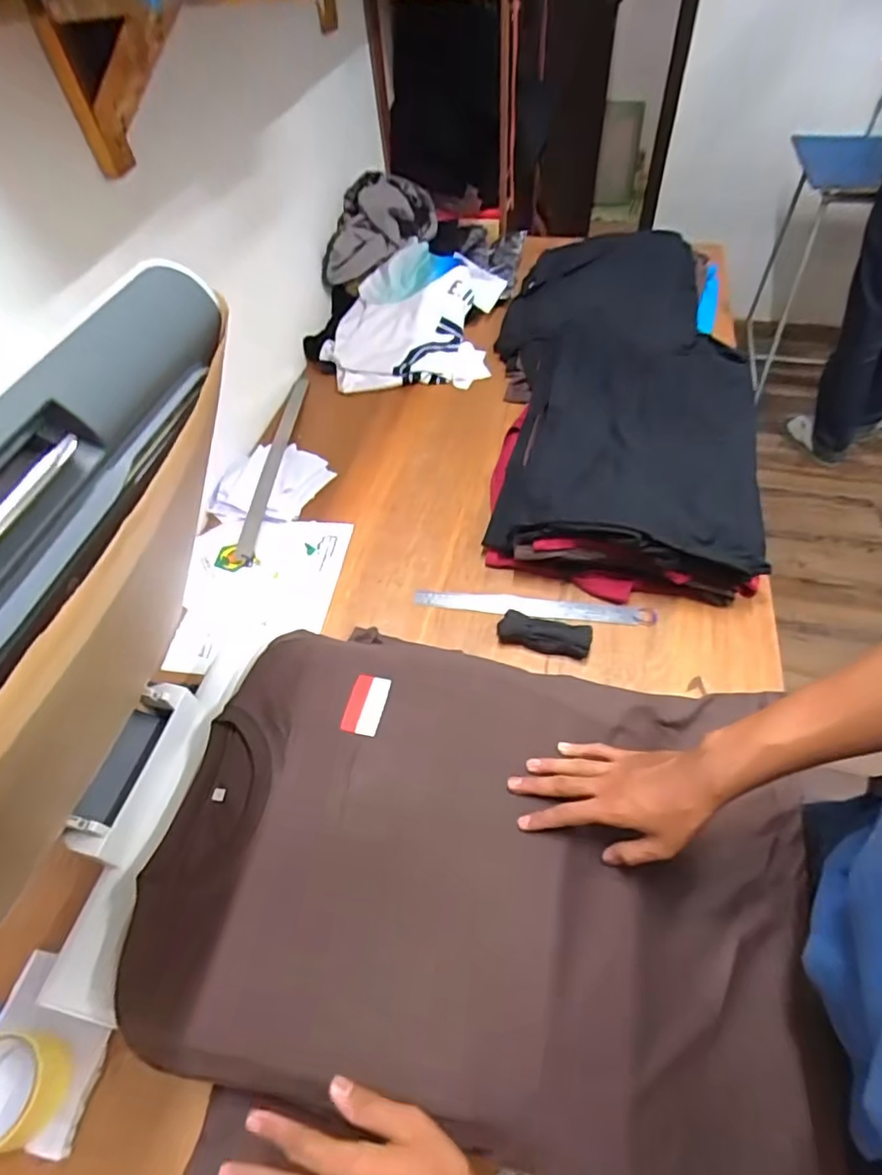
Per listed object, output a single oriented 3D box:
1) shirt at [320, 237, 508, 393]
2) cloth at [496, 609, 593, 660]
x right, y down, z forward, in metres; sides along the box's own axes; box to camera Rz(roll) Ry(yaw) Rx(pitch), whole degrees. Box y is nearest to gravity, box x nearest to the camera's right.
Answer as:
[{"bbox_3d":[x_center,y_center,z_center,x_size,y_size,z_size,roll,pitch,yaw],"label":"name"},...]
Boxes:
[{"bbox_3d":[-0.060,-0.587,1.242,0.349,0.130,0.382,5,54,6],"label":"shirt"},{"bbox_3d":[0.143,0.064,0.804,0.124,0.031,0.047,10,54,10],"label":"cloth"}]

